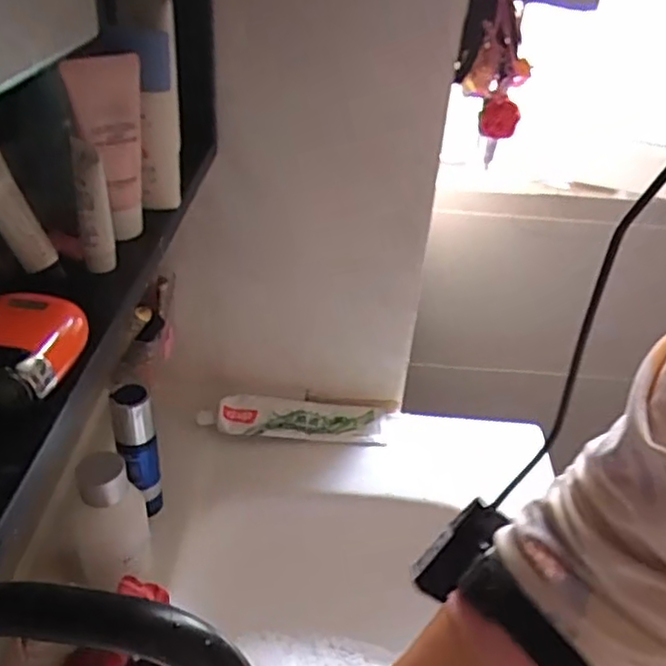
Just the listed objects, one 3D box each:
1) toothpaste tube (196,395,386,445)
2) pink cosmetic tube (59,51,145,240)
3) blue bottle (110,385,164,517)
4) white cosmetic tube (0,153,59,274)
[{"bbox_3d":[-0.044,0.092,0.730,0.197,0.023,0.055,2,34,-4],"label":"toothpaste tube"},{"bbox_3d":[-0.130,-0.108,0.393,0.038,0.103,0.019,-6,36,-15],"label":"pink cosmetic tube"},{"bbox_3d":[-0.171,0.105,0.588,0.033,0.129,0.030,-9,37,-19],"label":"blue bottle"},{"bbox_3d":[-0.166,-0.062,0.345,0.013,0.062,0.027,-13,23,34],"label":"white cosmetic tube"}]

